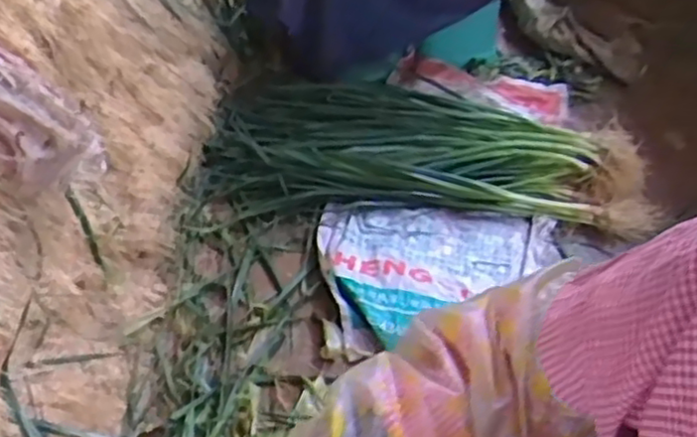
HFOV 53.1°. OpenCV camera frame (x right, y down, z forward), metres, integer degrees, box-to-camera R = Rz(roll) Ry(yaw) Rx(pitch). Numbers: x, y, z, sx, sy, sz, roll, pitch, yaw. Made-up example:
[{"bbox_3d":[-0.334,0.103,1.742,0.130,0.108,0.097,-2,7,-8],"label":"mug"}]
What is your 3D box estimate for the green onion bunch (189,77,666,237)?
[{"bbox_3d":[0.163,-0.149,1.398,0.859,0.075,0.390,4,46,1],"label":"green onion bunch"}]

